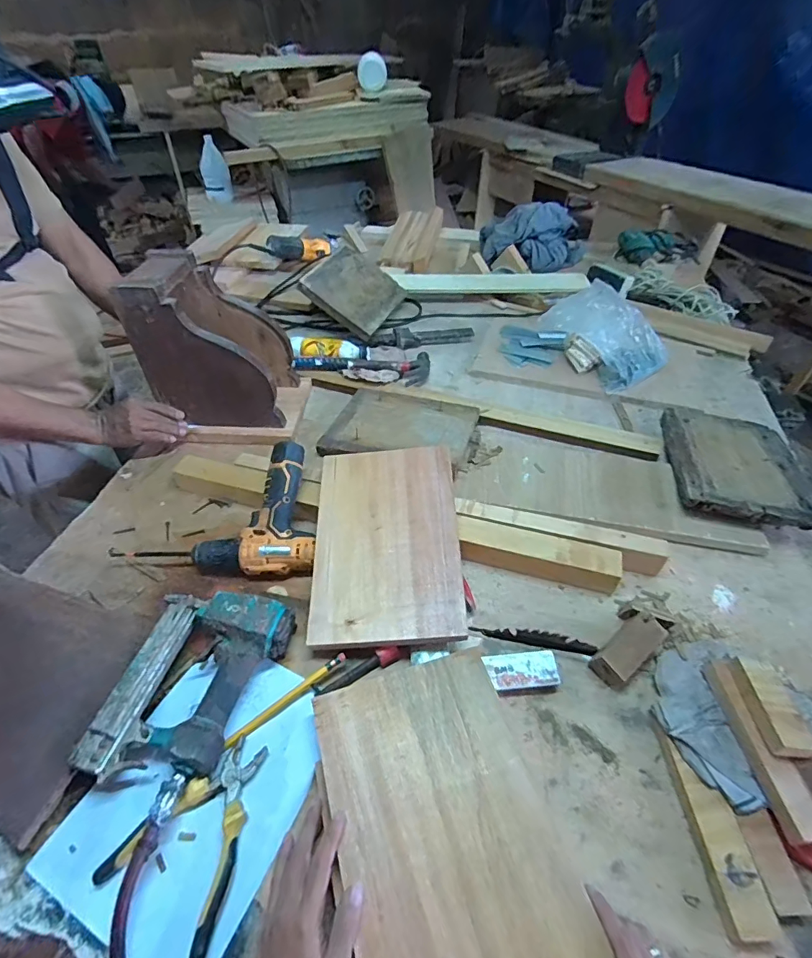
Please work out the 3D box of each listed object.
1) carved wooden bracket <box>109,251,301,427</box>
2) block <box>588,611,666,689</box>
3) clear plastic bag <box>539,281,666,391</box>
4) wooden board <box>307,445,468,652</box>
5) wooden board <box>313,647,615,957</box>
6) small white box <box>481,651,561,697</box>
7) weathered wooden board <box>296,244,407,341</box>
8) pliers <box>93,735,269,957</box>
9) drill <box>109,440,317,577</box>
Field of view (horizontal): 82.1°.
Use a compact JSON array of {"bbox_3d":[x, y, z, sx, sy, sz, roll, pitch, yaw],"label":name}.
[{"bbox_3d":[-0.347,-0.246,0.854,0.222,0.262,0.170,-2,46,0],"label":"carved wooden bracket"},{"bbox_3d":[0.278,0.212,0.582,0.099,0.042,0.047,-28,52,-24],"label":"block"},{"bbox_3d":[0.457,-0.331,1.058,0.194,0.101,0.288,-16,48,-14],"label":"clear plastic bag"},{"bbox_3d":[-0.027,0.081,0.668,0.201,0.011,0.302,-5,55,4],"label":"wooden board"},{"bbox_3d":[0.037,0.332,0.454,0.208,0.014,0.302,-11,47,-10],"label":"wooden board"},{"bbox_3d":[0.143,0.241,0.578,0.087,0.023,0.043,-4,46,-3],"label":"small white box"},{"bbox_3d":[-0.122,-0.482,1.180,0.209,0.022,0.269,37,52,-6],"label":"weathered wooden board"},{"bbox_3d":[-0.209,0.348,0.474,0.132,0.030,0.157,18,49,17],"label":"pliers"},{"bbox_3d":[-0.248,0.054,0.706,0.210,0.101,0.180,-6,46,-6],"label":"drill"}]

